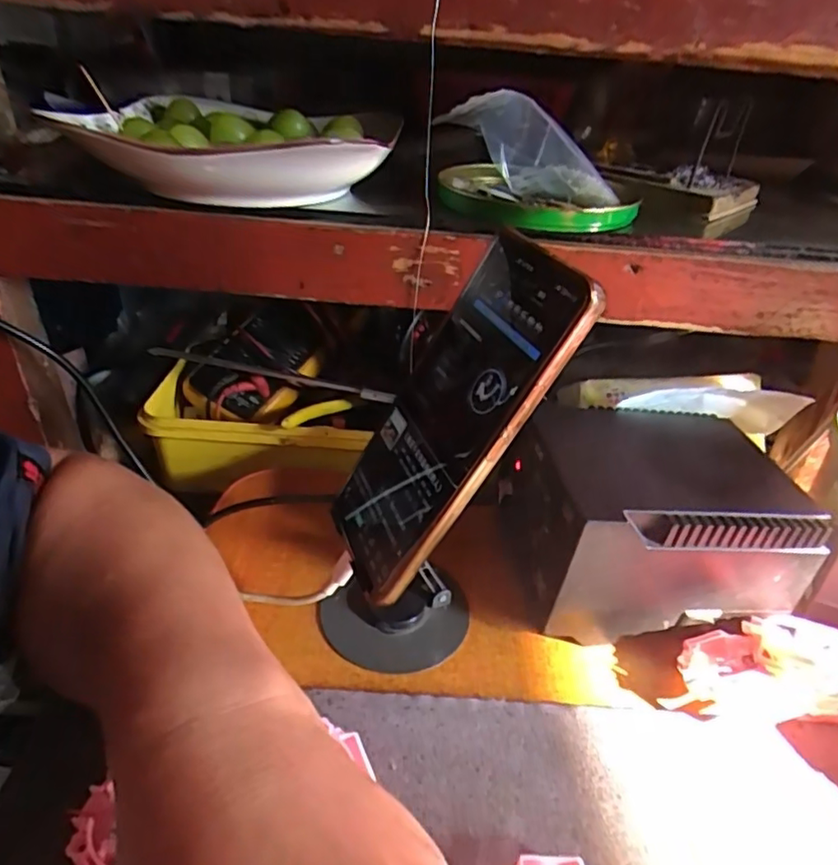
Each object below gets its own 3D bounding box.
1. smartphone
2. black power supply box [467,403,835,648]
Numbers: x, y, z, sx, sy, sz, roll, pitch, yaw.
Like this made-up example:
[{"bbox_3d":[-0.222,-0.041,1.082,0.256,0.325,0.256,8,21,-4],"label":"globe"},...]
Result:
[{"bbox_3d":[0.012,-0.004,0.263,0.014,0.164,0.071,21,24,-31],"label":"smartphone"},{"bbox_3d":[0.136,0.046,0.347,0.153,0.073,0.117,2,33,-8],"label":"black power supply box"}]

